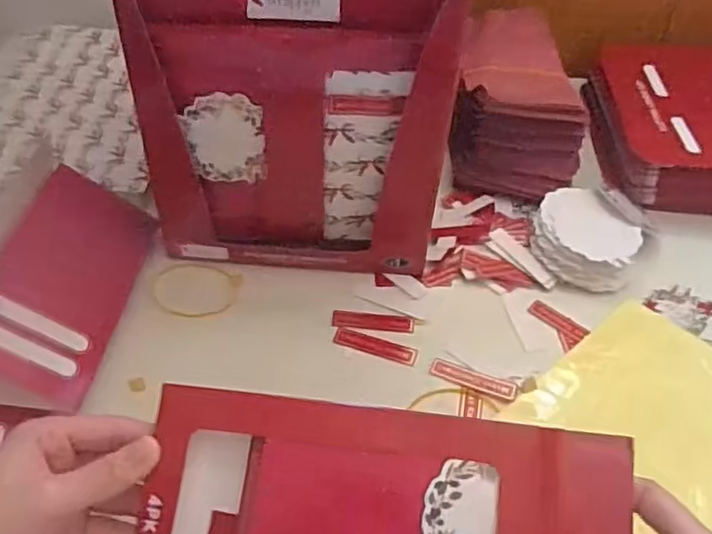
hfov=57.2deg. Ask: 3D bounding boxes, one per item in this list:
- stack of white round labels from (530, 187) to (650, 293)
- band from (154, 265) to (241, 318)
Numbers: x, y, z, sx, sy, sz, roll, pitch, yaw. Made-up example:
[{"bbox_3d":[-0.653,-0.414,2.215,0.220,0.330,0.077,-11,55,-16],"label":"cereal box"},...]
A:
[{"bbox_3d":[0.187,-0.025,0.530,0.081,0.035,0.087,24,48,19],"label":"stack of white round labels"},{"bbox_3d":[-0.120,0.017,0.484,0.063,0.004,0.050,11,48,-1],"label":"band"}]

